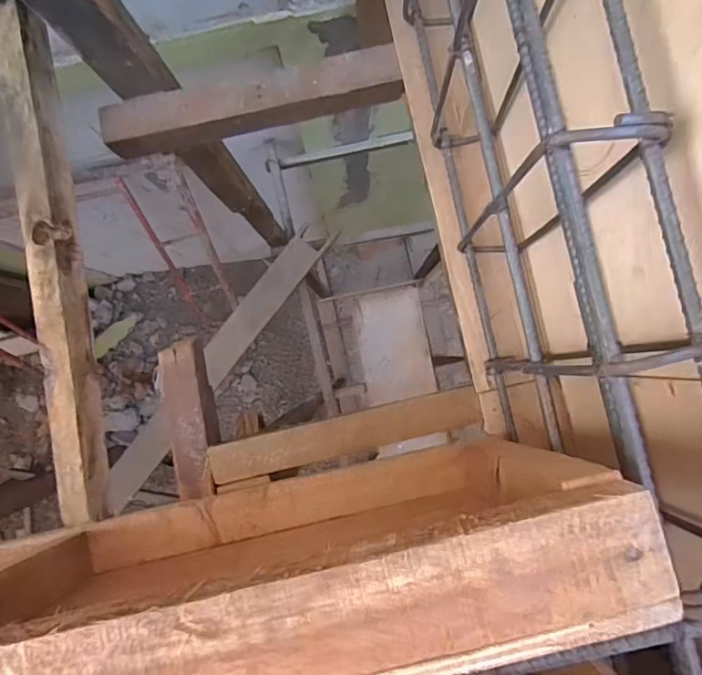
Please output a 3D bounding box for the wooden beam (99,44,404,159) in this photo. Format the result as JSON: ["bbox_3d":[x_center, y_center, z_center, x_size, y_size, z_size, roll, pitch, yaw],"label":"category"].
[{"bbox_3d":[-0.137,-0.327,0.716,0.408,0.051,0.069,-10,87,1],"label":"wooden beam"}]

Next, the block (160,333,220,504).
[{"bbox_3d":[-0.218,0.110,0.703,0.057,0.046,0.207,-11,87,1],"label":"block"}]

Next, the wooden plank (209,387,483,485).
[{"bbox_3d":[-0.005,0.130,0.676,0.359,0.018,0.052,-14,87,1],"label":"wooden plank"}]

